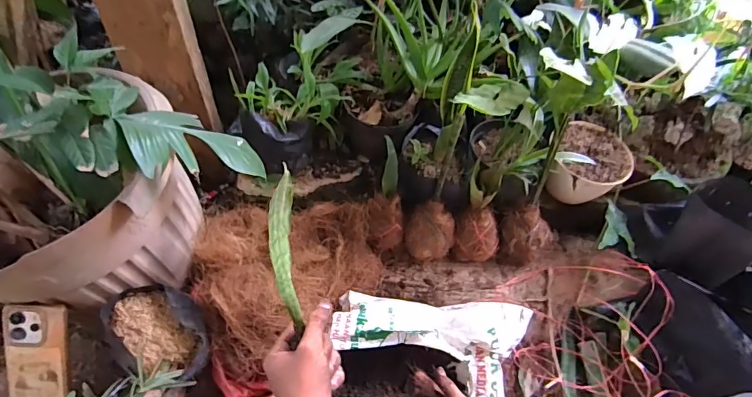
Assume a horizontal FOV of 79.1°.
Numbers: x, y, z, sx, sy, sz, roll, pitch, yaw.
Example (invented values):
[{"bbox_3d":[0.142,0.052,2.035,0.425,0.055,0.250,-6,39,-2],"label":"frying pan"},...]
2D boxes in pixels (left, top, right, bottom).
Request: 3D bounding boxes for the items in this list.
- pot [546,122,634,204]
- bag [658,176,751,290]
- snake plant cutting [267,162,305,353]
[{"bbox_3d":[0.395,-0.068,0.856,0.147,0.093,0.153,3,49,-4],"label":"pot"},{"bbox_3d":[0.600,0.047,0.791,0.167,0.135,0.128,-32,60,-29],"label":"bag"},{"bbox_3d":[-0.087,0.055,0.437,0.024,0.171,0.023,-5,16,-11],"label":"snake plant cutting"}]

